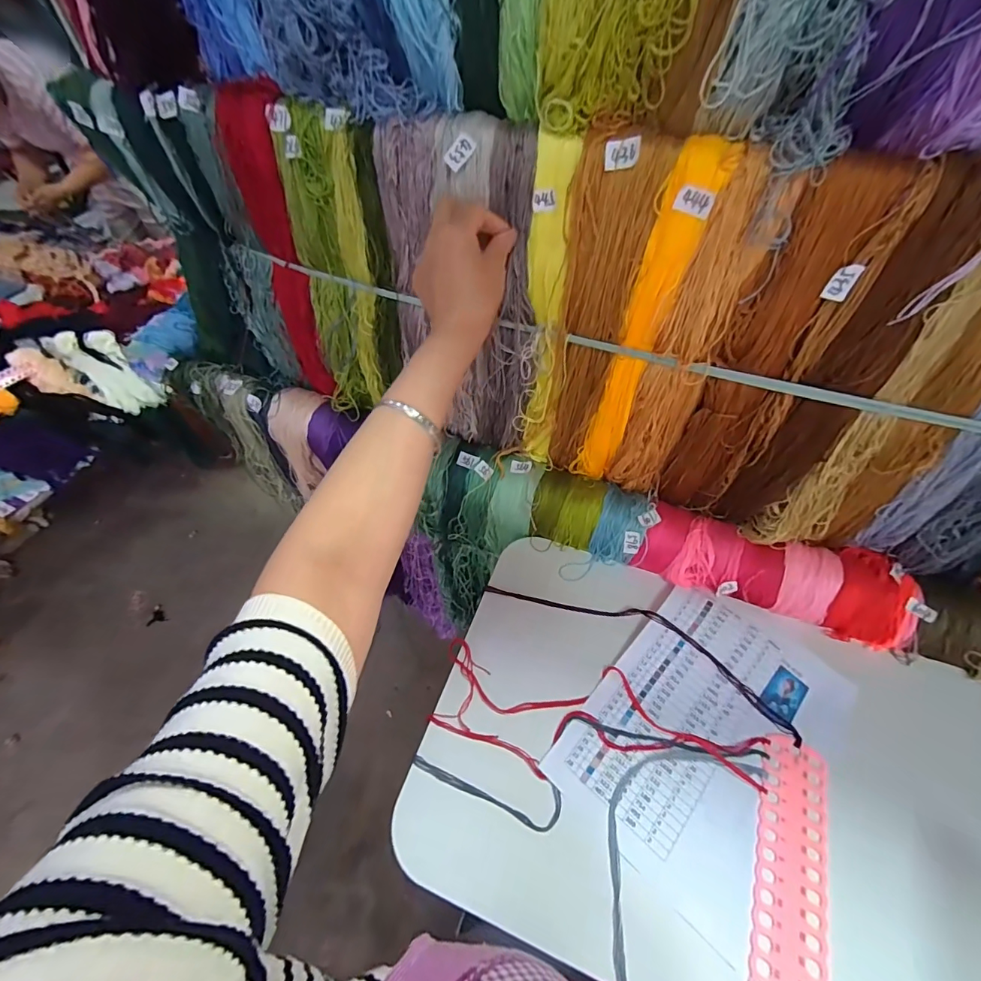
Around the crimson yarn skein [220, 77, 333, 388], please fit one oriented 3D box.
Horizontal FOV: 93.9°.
[{"bbox_3d":[-0.263,-0.291,0.590,0.081,0.349,0.032,23,50,20],"label":"crimson yarn skein"}]

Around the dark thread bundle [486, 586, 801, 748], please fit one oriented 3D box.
[{"bbox_3d":[0.171,0.168,0.534,0.365,0.027,0.056,23,57,18],"label":"dark thread bundle"}]

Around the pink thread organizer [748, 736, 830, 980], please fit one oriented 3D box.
[{"bbox_3d":[0.260,0.373,0.395,0.059,0.005,0.291,19,55,15],"label":"pink thread organizer"}]

